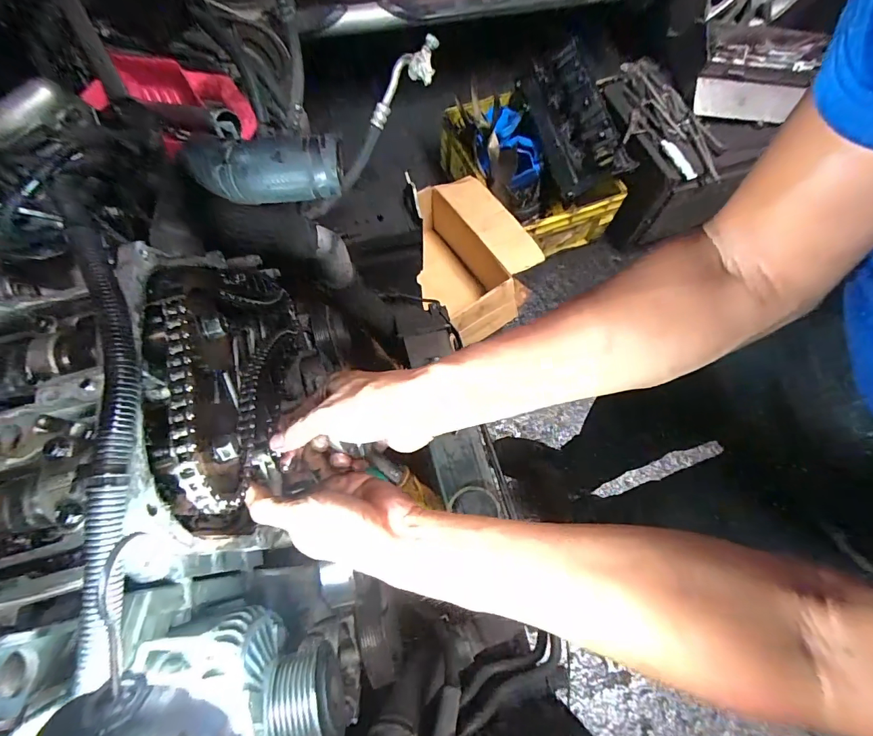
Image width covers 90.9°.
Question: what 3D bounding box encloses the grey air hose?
[{"bbox_3d":[-0.134,-0.153,0.324,0.124,0.043,0.047,5,67,0],"label":"grey air hose"}]

